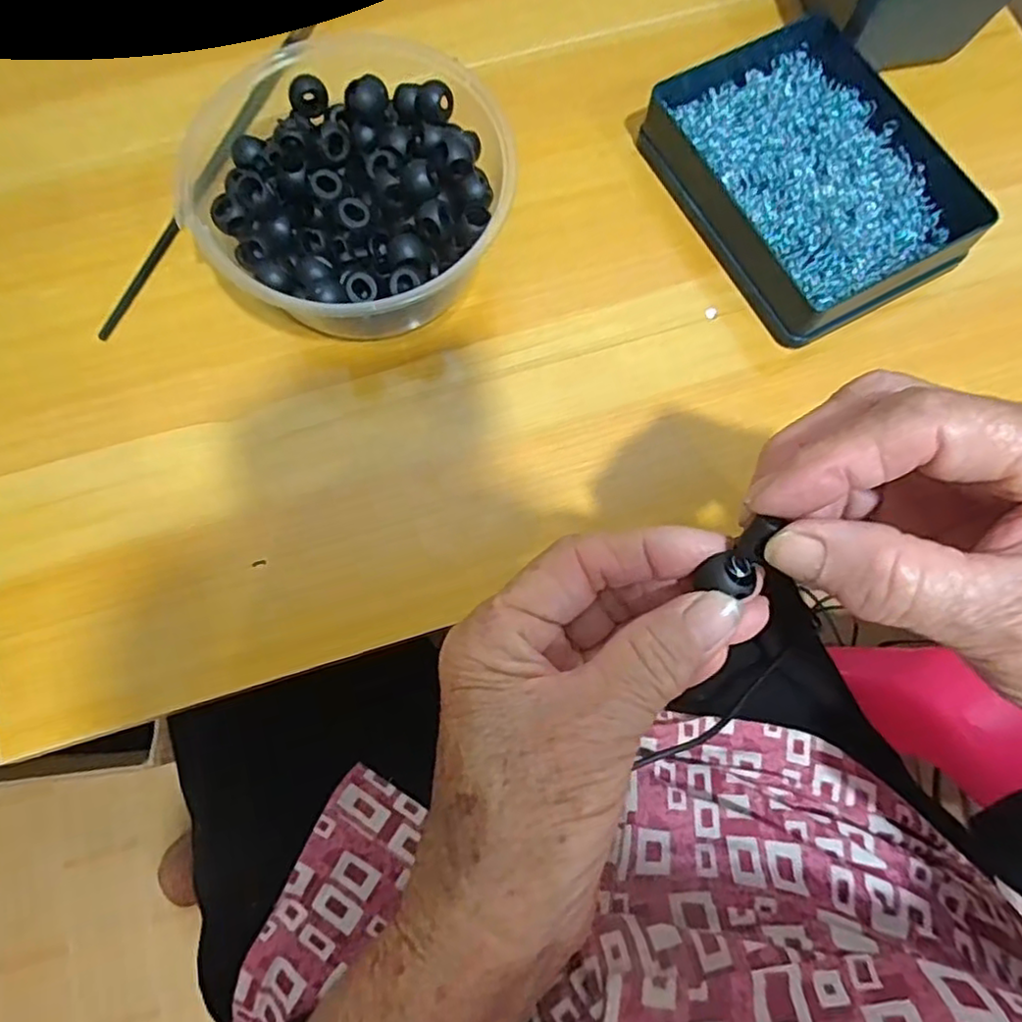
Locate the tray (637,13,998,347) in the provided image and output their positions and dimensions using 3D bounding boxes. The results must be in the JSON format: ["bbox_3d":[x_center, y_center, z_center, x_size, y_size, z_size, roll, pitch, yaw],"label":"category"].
[{"bbox_3d":[0.147,-0.170,0.328,0.110,0.030,0.154,-27,77,-7],"label":"tray"}]

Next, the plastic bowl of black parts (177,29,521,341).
[{"bbox_3d":[-0.077,-0.151,0.310,0.137,0.054,0.141,0,75,0],"label":"plastic bowl of black parts"}]

